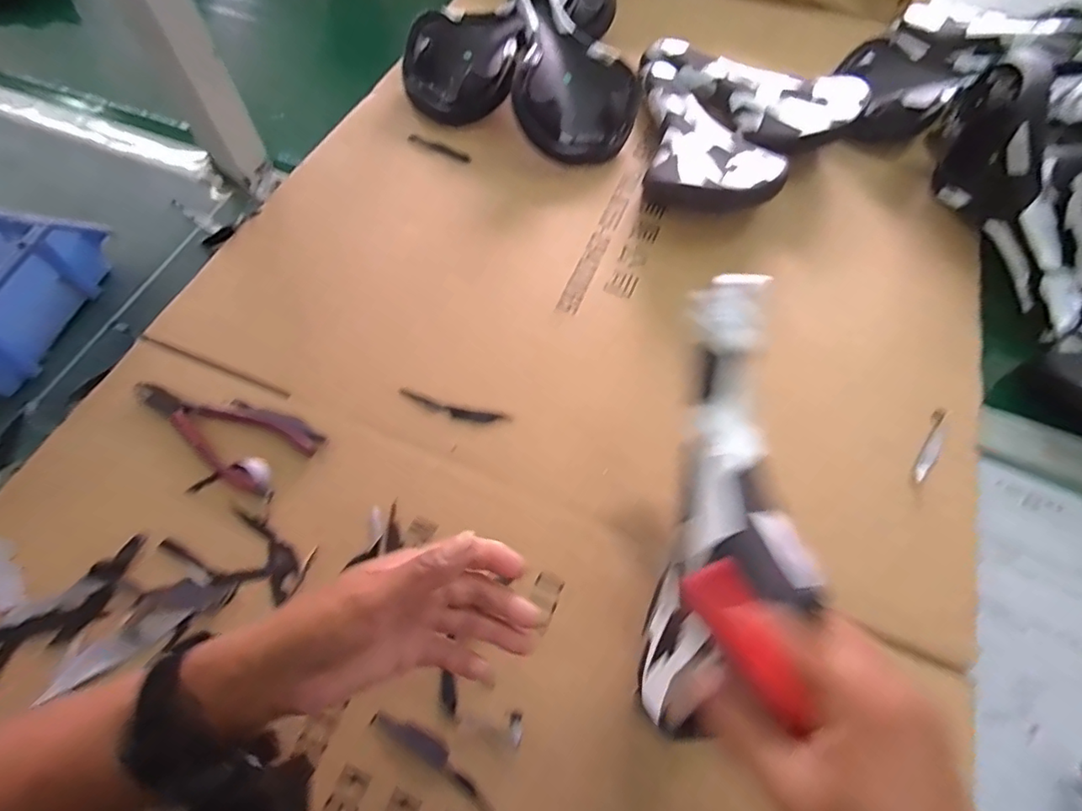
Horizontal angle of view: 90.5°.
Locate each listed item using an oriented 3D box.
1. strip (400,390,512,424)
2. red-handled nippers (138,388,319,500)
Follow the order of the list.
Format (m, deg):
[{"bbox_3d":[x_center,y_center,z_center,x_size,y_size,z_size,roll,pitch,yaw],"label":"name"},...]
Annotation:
[{"bbox_3d":[-0.072,0.003,0.444,0.093,0.004,0.014,13,64,5],"label":"strip"},{"bbox_3d":[-0.252,0.010,0.428,0.147,0.010,0.065,32,67,13],"label":"red-handled nippers"}]

